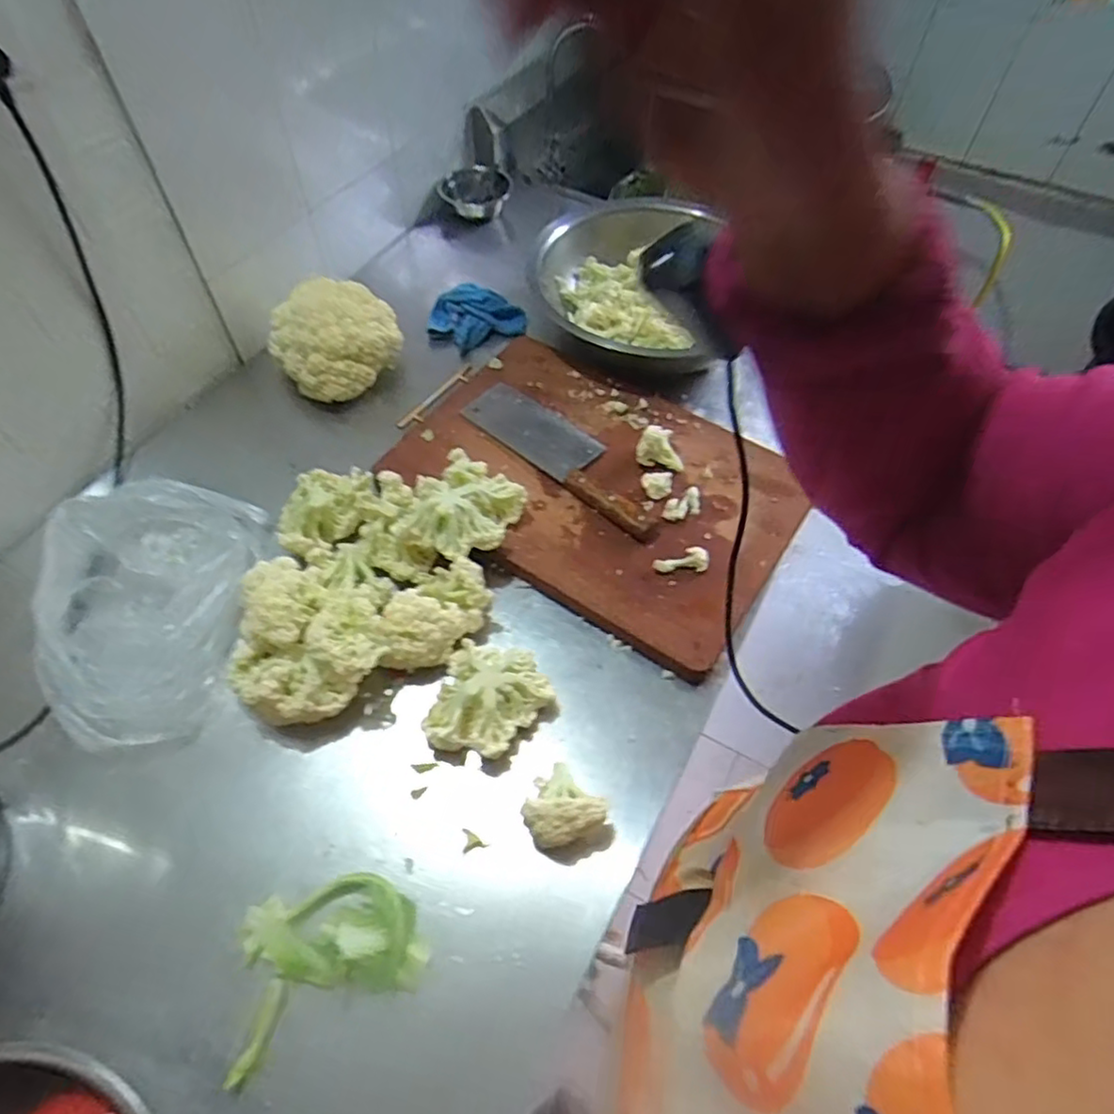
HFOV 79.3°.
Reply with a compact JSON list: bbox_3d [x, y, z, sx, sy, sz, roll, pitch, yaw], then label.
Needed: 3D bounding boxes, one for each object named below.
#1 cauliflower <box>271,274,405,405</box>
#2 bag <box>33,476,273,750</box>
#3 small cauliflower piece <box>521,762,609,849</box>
[{"bbox_3d":[-0.302,-0.301,0.931,0.165,0.115,0.127,-31,62,-20],"label":"cauliflower"},{"bbox_3d":[-0.431,0.045,0.717,0.193,0.093,0.304,-6,56,-7],"label":"bag"},{"bbox_3d":[0.005,0.234,0.618,0.064,0.062,0.066,0,56,-1],"label":"small cauliflower piece"}]

